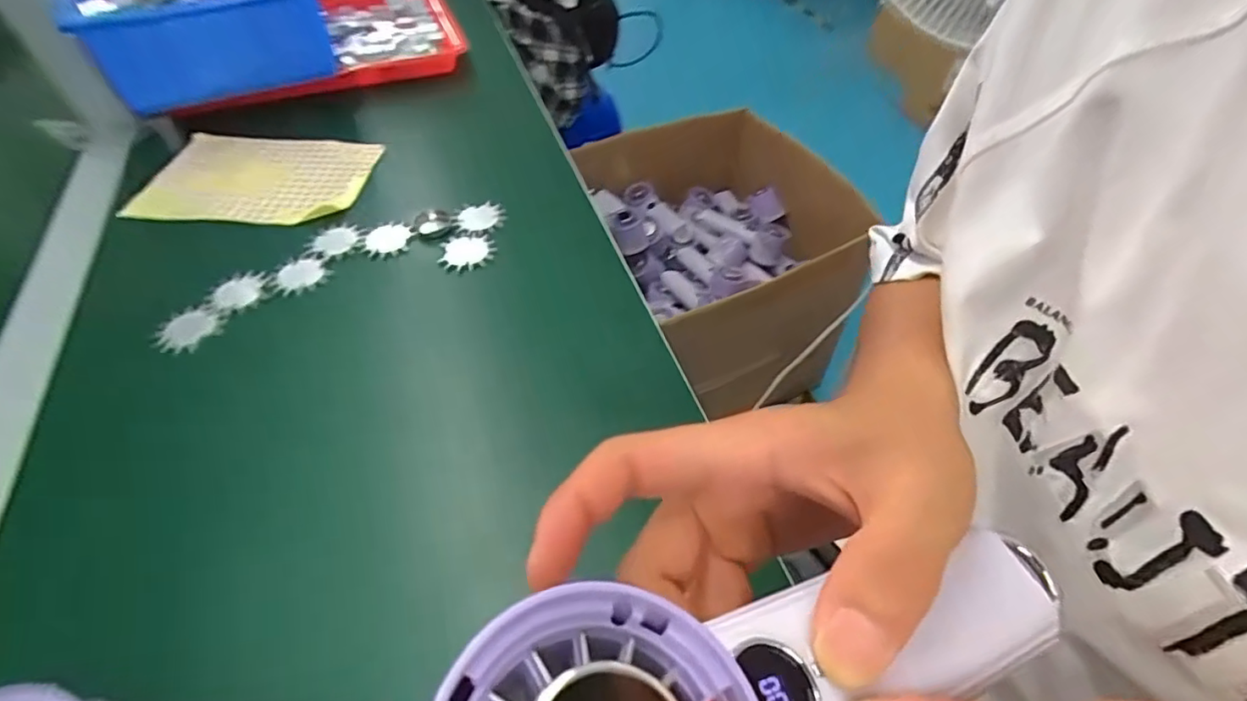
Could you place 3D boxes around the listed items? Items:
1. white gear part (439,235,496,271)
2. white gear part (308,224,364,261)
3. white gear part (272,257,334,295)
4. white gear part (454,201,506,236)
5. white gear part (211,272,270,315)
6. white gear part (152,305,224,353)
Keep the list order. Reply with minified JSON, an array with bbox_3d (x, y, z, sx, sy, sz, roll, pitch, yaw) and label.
[{"bbox_3d":[-0.125,-0.080,0.462,0.039,0.006,0.037,-2,50,0],"label":"white gear part"},{"bbox_3d":[-0.230,-0.088,0.461,0.039,0.005,0.036,-1,50,1],"label":"white gear part"},{"bbox_3d":[-0.243,-0.057,0.437,0.034,0.009,0.037,-1,50,1],"label":"white gear part"},{"bbox_3d":[-0.121,-0.112,0.485,0.041,0.007,0.035,-17,52,-13],"label":"white gear part"},{"bbox_3d":[-0.279,-0.043,0.423,0.031,0.011,0.037,24,54,19],"label":"white gear part"},{"bbox_3d":[-0.301,-0.014,0.402,0.034,0.011,0.039,26,55,21],"label":"white gear part"}]

